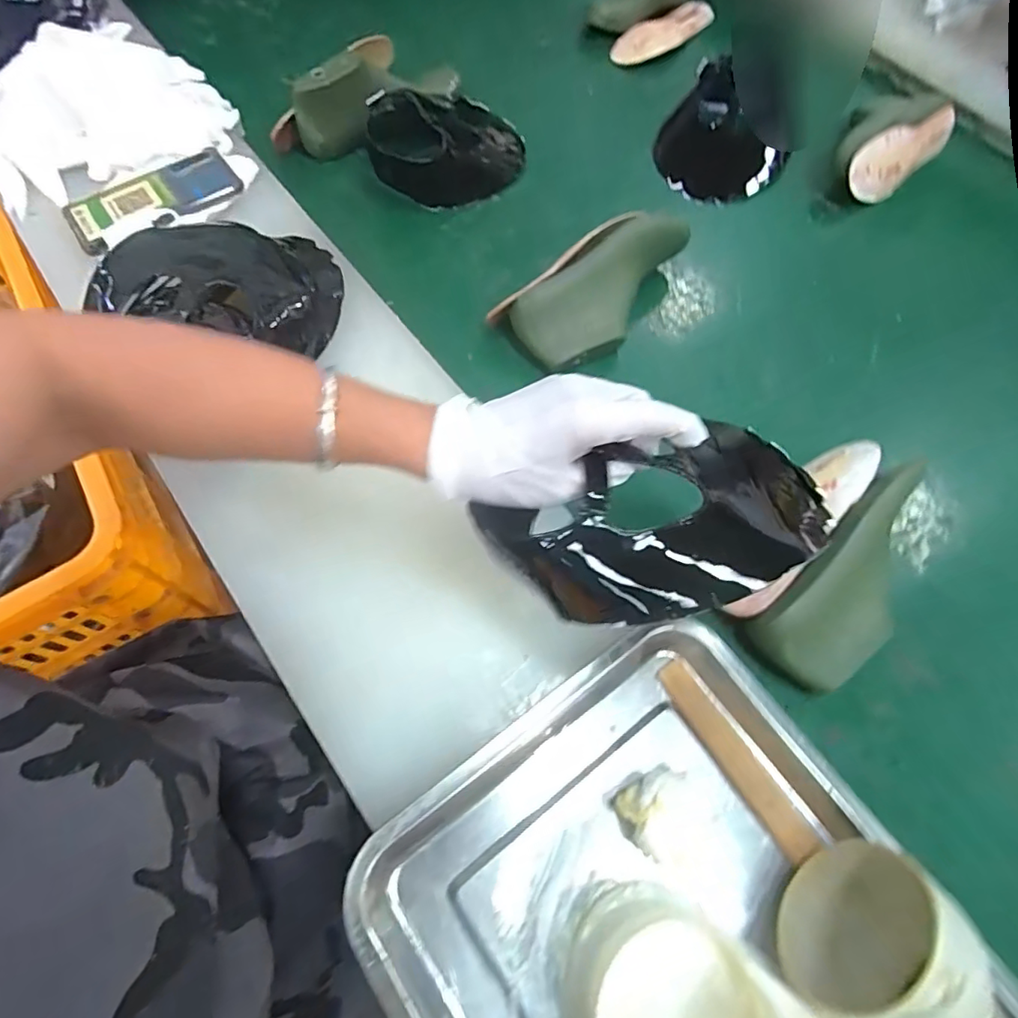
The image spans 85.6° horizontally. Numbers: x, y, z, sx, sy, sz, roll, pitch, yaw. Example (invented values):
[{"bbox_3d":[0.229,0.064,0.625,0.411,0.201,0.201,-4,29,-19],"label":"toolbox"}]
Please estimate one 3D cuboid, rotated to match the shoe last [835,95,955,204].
[{"bbox_3d":[0.481,-0.455,0.683,0.198,0.075,0.075,-36,73,-17],"label":"shoe last"}]

